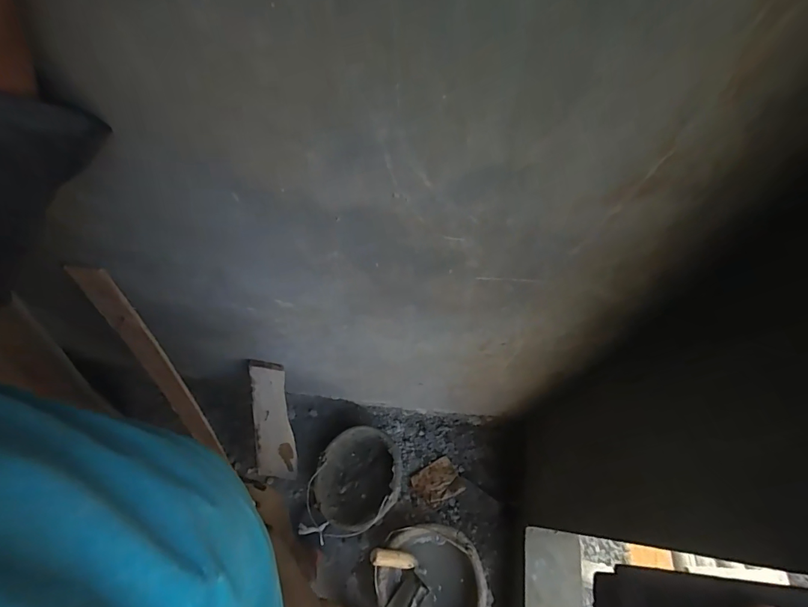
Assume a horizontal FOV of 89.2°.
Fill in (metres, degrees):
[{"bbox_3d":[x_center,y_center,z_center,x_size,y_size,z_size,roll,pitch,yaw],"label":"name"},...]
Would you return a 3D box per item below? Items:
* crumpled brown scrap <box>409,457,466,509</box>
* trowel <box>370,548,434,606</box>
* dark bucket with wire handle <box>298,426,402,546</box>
[{"bbox_3d":[0.094,0.511,1.166,0.124,0.029,0.101,-26,66,-10],"label":"crumpled brown scrap"},{"bbox_3d":[0.000,0.678,0.950,0.128,0.091,0.204,-7,64,-1],"label":"trowel"},{"bbox_3d":[-0.131,0.497,1.098,0.214,0.158,0.299,24,67,13],"label":"dark bucket with wire handle"}]

